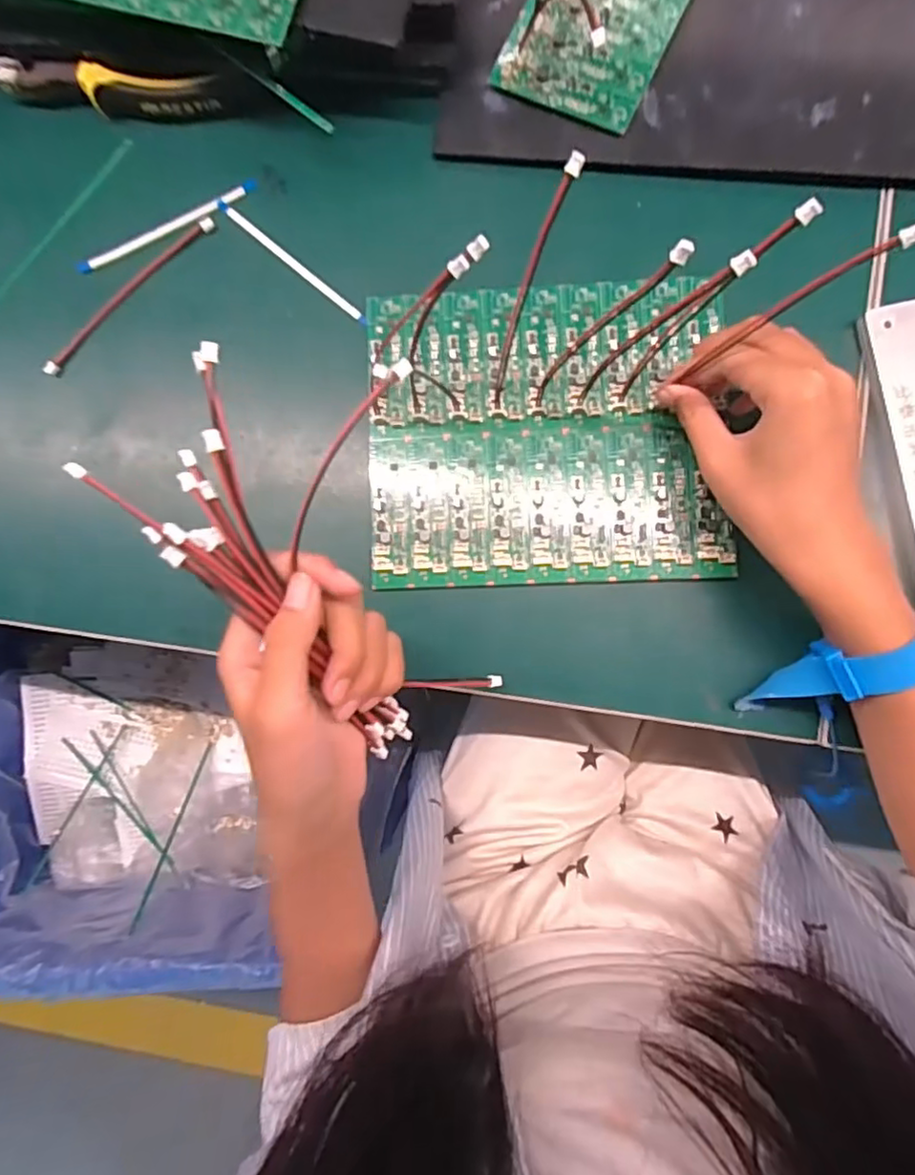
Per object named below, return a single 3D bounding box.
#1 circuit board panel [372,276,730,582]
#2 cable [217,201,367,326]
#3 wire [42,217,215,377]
[{"bbox_3d":[0.047,-0.086,0.347,0.190,0.007,0.165,-2,87,5],"label":"circuit board panel"},{"bbox_3d":[-0.099,-0.194,0.370,0.116,0.004,0.006,40,91,5],"label":"cable"},{"bbox_3d":[-0.199,-0.176,0.375,0.133,0.005,0.013,-42,85,2],"label":"wire"}]

